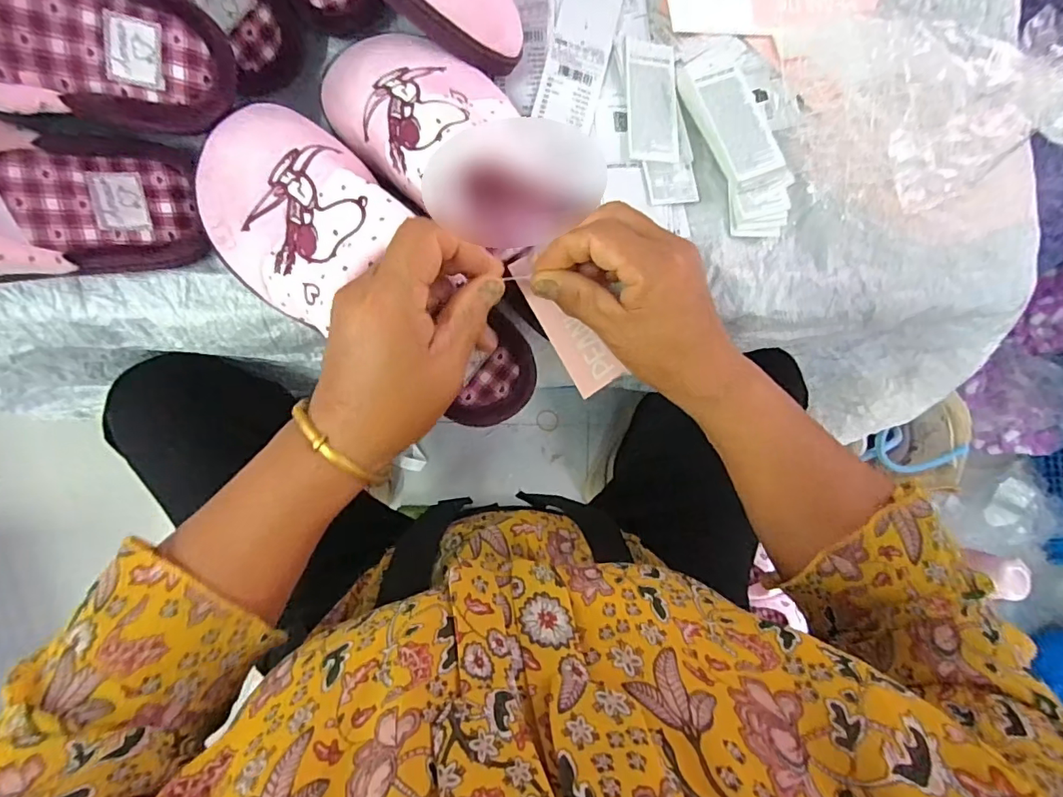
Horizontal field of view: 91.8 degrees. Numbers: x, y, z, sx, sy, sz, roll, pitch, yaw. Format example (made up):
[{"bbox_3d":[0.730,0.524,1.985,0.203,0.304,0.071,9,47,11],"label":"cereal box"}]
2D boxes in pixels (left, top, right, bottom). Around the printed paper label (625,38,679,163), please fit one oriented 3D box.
[{"bbox_3d":[0.089,-0.223,0.382,0.038,0.009,0.098,1,86,-8],"label":"printed paper label"}]

